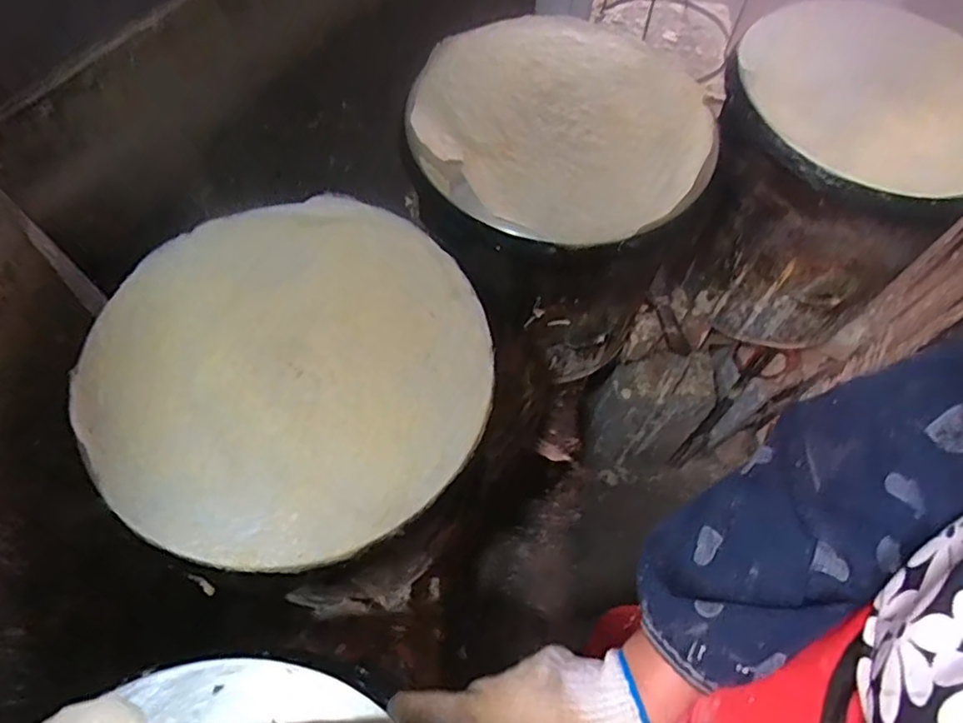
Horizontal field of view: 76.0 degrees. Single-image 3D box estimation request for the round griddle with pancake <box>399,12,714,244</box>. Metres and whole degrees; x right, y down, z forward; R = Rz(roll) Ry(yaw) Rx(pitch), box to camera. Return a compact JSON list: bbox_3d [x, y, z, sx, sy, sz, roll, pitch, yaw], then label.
[{"bbox_3d":[0.102,-0.296,0.742,0.353,0.043,0.343,1,62,-2],"label":"round griddle with pancake"}]

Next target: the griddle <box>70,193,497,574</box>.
[{"bbox_3d":[-0.179,-0.004,0.585,0.363,0.027,0.363,1,62,-2],"label":"griddle"}]

